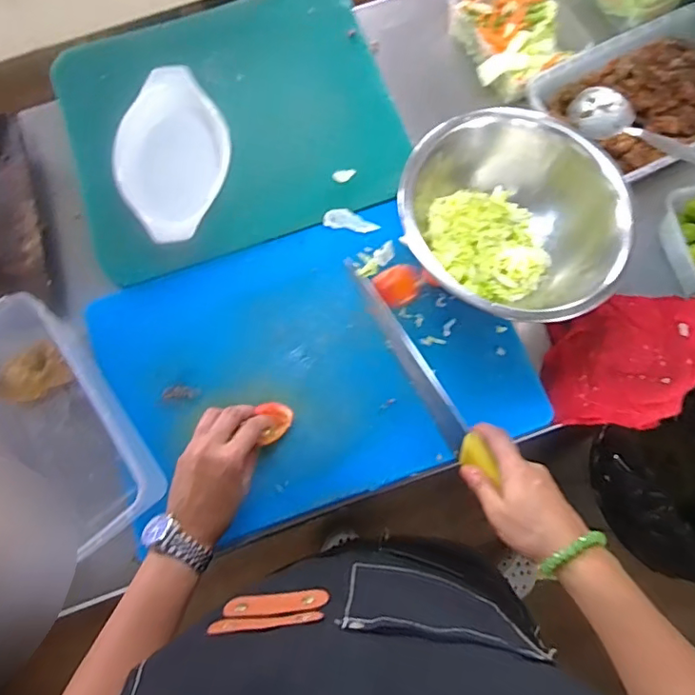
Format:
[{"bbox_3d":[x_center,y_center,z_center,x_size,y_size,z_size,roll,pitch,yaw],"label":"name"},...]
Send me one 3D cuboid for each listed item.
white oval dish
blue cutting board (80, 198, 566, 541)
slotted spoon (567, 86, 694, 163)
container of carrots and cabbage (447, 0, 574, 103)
[{"bbox_3d":[-0.203,-0.221,0.629,0.128,0.035,0.222,-4,75,0],"label":"white oval dish"},{"bbox_3d":[-0.026,0.012,0.582,0.429,0.019,0.297,-20,75,-4],"label":"blue cutting board"},{"bbox_3d":[0.343,-0.240,0.603,0.205,0.029,0.051,38,78,23],"label":"slotted spoon"},{"bbox_3d":[0.205,-0.397,0.678,0.116,0.062,0.186,-19,75,-4],"label":"container of carrots and cabbage"}]

